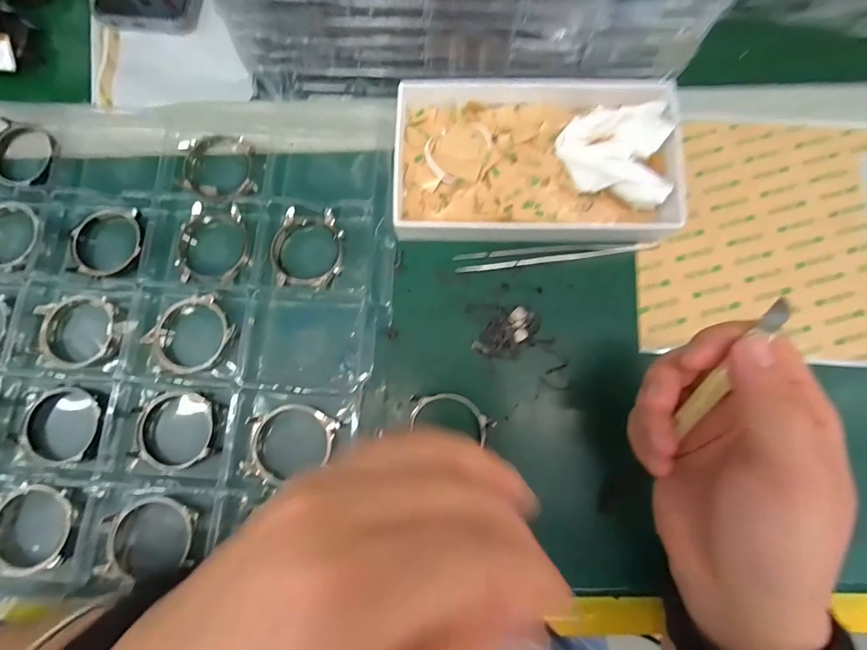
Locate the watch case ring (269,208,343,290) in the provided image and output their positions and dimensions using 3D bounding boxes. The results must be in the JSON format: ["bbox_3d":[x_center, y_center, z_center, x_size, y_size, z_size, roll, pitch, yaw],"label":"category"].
[{"bbox_3d":[-0.082,-0.052,0.254,0.047,0.011,0.057,1,80,1],"label":"watch case ring"}]

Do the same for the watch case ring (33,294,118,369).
[{"bbox_3d":[-0.226,0.003,0.245,0.046,0.006,0.047,0,80,1],"label":"watch case ring"}]

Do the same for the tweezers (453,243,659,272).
[{"bbox_3d":[0.079,-0.046,0.252,0.127,0.006,0.012,-6,80,0],"label":"tweezers"}]

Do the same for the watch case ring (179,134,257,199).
[{"bbox_3d":[-0.146,-0.106,0.263,0.049,0.006,0.048,0,80,1],"label":"watch case ring"}]

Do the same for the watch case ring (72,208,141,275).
[{"bbox_3d":[-0.215,-0.056,0.255,0.046,0.010,0.046,0,80,1],"label":"watch case ring"}]

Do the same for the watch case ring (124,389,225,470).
[{"bbox_3d":[-0.158,0.064,0.234,0.048,0.004,0.047,0,80,1],"label":"watch case ring"}]

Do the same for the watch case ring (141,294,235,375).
[{"bbox_3d":[-0.154,0.008,0.244,0.053,0.008,0.046,-36,81,-5],"label":"watch case ring"}]

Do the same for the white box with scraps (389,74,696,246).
[{"bbox_3d":[0.064,-0.107,0.252,0.175,0.028,0.110,0,80,1],"label":"white box with scraps"}]

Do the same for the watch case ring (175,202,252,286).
[{"bbox_3d":[-0.145,-0.053,0.255,0.048,0.007,0.053,4,80,1],"label":"watch case ring"}]

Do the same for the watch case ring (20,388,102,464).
[{"bbox_3d":[-0.228,0.061,0.235,0.044,0.006,0.046,0,80,1],"label":"watch case ring"}]

